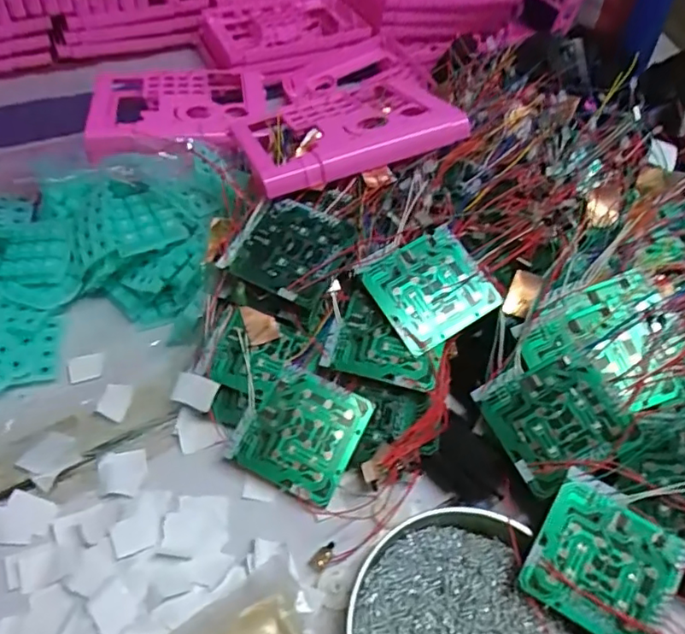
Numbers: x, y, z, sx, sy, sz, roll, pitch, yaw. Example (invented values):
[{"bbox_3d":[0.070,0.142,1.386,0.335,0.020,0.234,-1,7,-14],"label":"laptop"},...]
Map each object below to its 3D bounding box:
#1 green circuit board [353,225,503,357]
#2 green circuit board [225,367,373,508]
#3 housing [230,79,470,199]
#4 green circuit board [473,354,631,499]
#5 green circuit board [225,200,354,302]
[{"bbox_3d":[0.057,-0.020,0.377,0.071,0.005,0.070,-30,77,-12],"label":"green circuit board"},{"bbox_3d":[-0.027,0.073,0.369,0.071,0.004,0.071,24,74,9],"label":"green circuit board"},{"bbox_3d":[0.003,-0.142,0.437,0.157,0.028,0.086,-19,54,-16],"label":"housing"},{"bbox_3d":[0.127,0.059,0.343,0.070,0.004,0.069,-33,71,8],"label":"green circuit board"},{"bbox_3d":[-0.034,-0.048,0.392,0.066,0.006,0.068,26,65,17],"label":"green circuit board"}]

